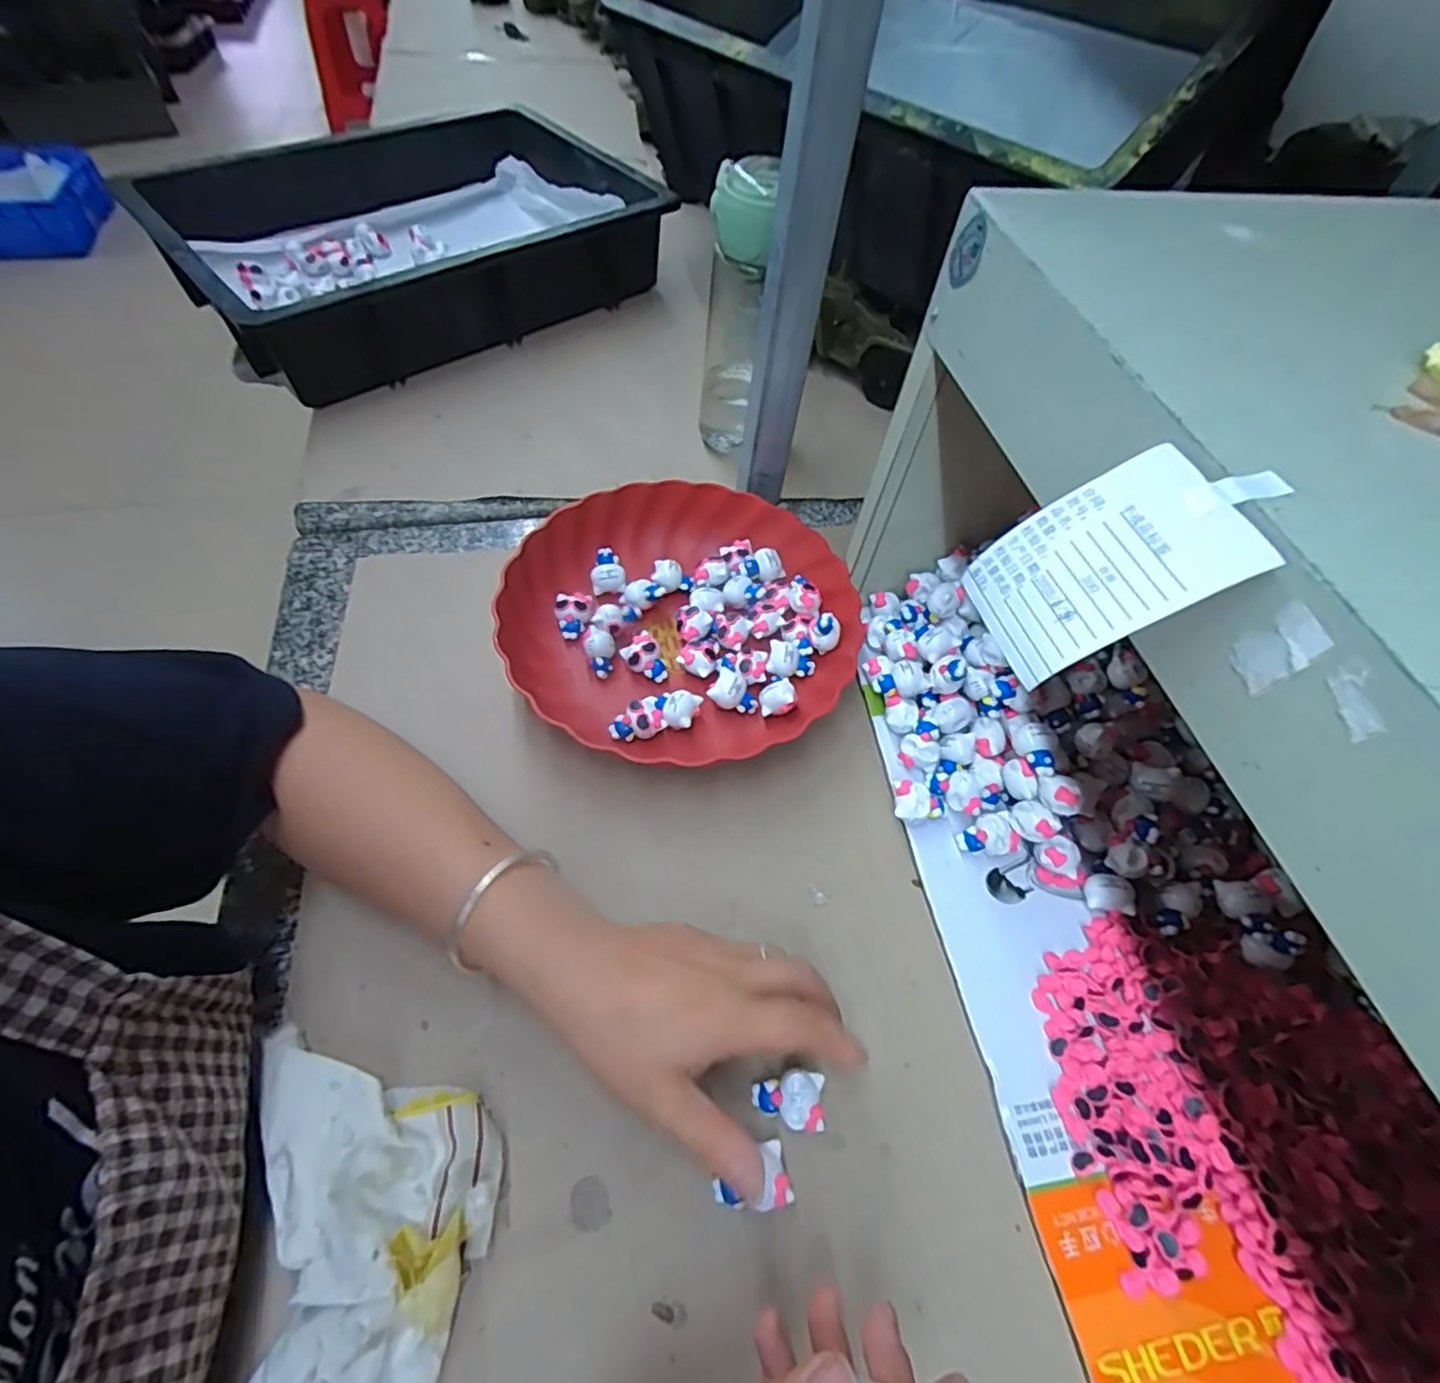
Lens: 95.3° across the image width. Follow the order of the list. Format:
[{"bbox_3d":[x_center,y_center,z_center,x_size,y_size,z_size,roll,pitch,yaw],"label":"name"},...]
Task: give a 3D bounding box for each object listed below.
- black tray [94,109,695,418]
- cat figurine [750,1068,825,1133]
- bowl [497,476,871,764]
[{"bbox_3d":[-0.302,-0.475,0.671,0.315,0.119,0.466,41,63,20],"label":"black tray"},{"bbox_3d":[0.033,0.204,0.327,0.034,0.015,0.025,3,58,0],"label":"cat figurine"},{"bbox_3d":[-0.028,-0.057,0.471,0.244,0.046,0.227,-12,59,-9],"label":"bowl"}]

